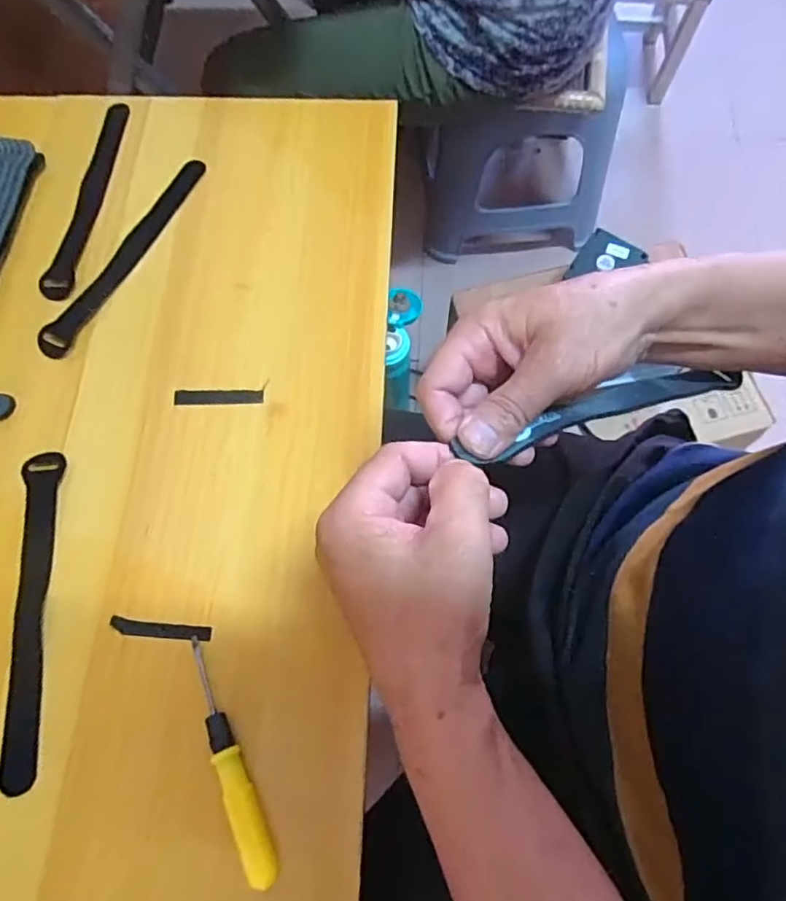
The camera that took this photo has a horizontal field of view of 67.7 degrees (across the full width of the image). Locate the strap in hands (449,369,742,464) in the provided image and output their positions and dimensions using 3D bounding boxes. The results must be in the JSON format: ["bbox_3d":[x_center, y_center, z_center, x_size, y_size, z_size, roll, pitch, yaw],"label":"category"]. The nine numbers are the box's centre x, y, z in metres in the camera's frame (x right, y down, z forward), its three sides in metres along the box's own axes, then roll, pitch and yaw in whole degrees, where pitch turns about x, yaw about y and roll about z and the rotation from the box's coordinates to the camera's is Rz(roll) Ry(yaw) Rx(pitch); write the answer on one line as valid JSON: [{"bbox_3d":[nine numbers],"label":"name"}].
[{"bbox_3d":[0.116,-0.024,0.315,0.186,0.014,0.021,-16,70,-22],"label":"strap in hands"}]

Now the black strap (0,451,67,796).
[{"bbox_3d":[-0.220,0.095,0.357,0.023,0.006,0.197,-4,70,-4],"label":"black strap"}]

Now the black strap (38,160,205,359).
[{"bbox_3d":[-0.203,-0.151,0.448,0.022,0.005,0.195,27,71,8],"label":"black strap"}]

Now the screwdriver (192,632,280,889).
[{"bbox_3d":[-0.089,0.164,0.316,0.015,0.015,0.127,-23,72,-10],"label":"screwdriver"}]

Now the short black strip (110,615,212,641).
[{"bbox_3d":[-0.139,0.107,0.350,0.061,0.004,0.010,7,69,1],"label":"short black strip"}]

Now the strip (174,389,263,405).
[{"bbox_3d":[-0.121,-0.037,0.407,0.061,0.004,0.011,1,69,-2],"label":"strip"}]

